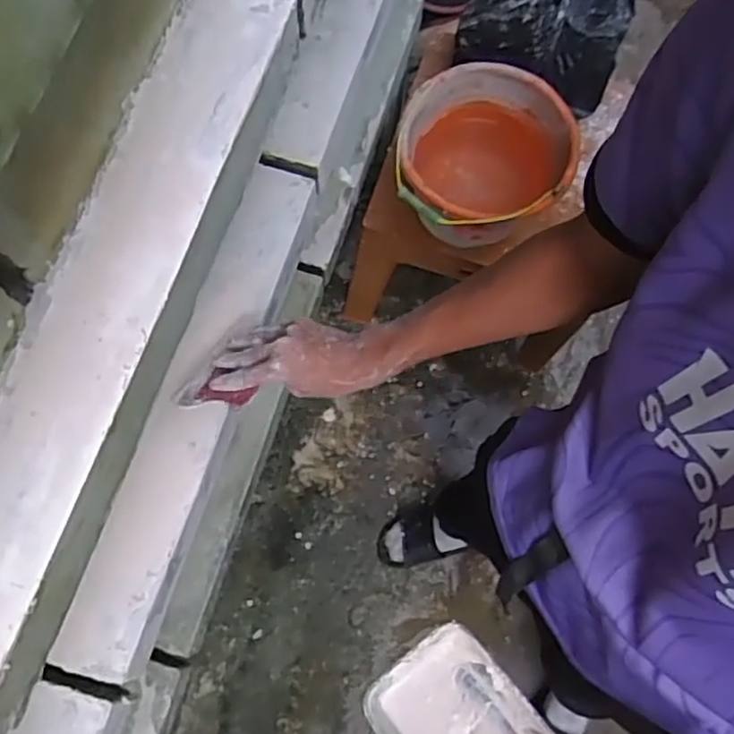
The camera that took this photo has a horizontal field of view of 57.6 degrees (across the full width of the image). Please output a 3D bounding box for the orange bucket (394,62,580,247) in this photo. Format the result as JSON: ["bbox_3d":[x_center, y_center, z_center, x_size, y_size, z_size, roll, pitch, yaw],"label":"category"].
[{"bbox_3d":[0.186,-0.313,1.109,0.262,0.212,0.287,0,72,-1],"label":"orange bucket"}]

